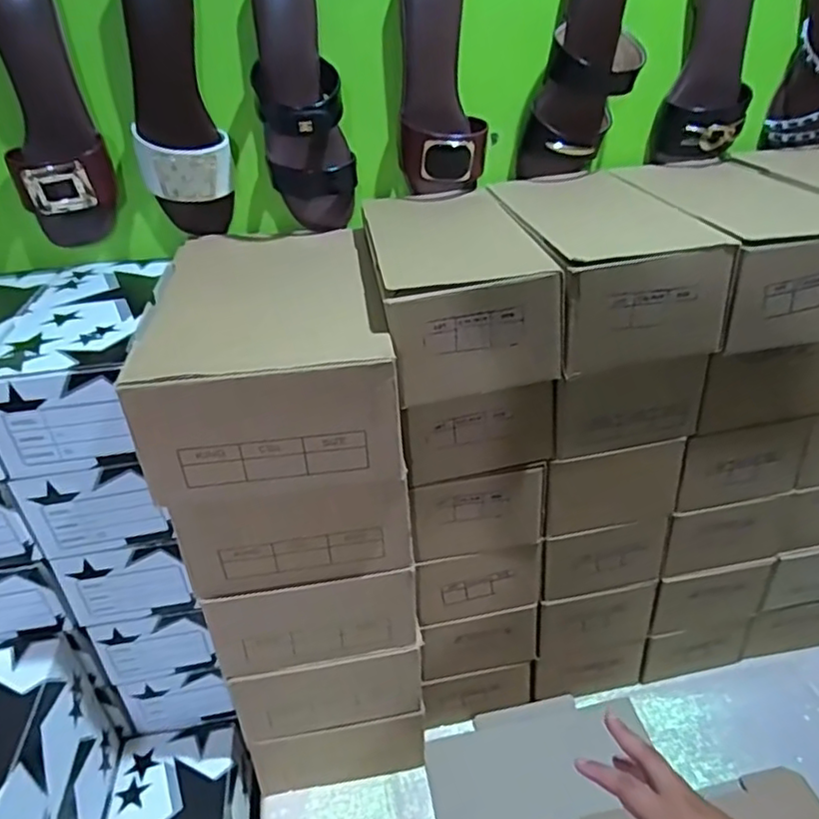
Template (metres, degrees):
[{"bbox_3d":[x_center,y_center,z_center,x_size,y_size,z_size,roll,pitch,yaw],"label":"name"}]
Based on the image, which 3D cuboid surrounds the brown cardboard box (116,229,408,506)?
[{"bbox_3d":[-0.124,-0.059,0.576,0.196,0.120,0.299,-9,32,-7],"label":"brown cardboard box"}]

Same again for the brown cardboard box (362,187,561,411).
[{"bbox_3d":[0.033,-0.120,0.596,0.156,0.101,0.264,-7,32,-5],"label":"brown cardboard box"}]

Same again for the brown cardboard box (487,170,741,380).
[{"bbox_3d":[0.182,-0.139,0.596,0.141,0.104,0.227,-7,32,-4],"label":"brown cardboard box"}]

